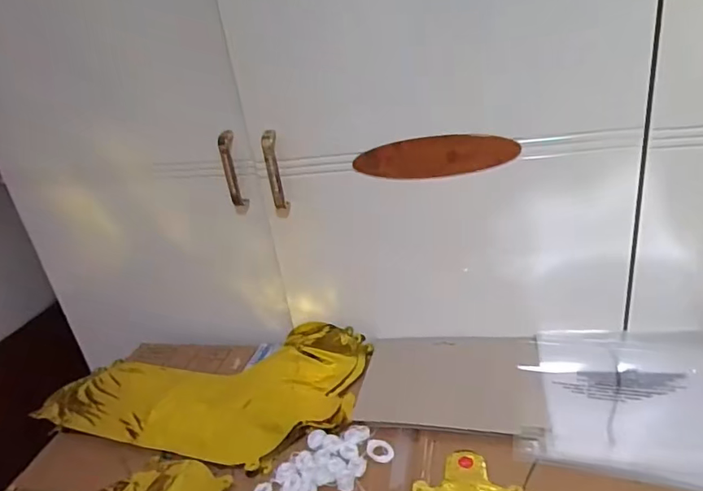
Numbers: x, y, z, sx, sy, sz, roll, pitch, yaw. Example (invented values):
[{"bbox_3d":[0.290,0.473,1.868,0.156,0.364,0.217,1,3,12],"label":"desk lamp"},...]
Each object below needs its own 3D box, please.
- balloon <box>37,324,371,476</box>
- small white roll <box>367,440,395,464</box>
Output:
[{"bbox_3d":[-0.189,0.184,0.702,0.402,0.032,0.235,3,27,21],"label":"balloon"},{"bbox_3d":[0.031,0.222,0.556,0.029,0.004,0.028,-6,25,3],"label":"small white roll"}]

